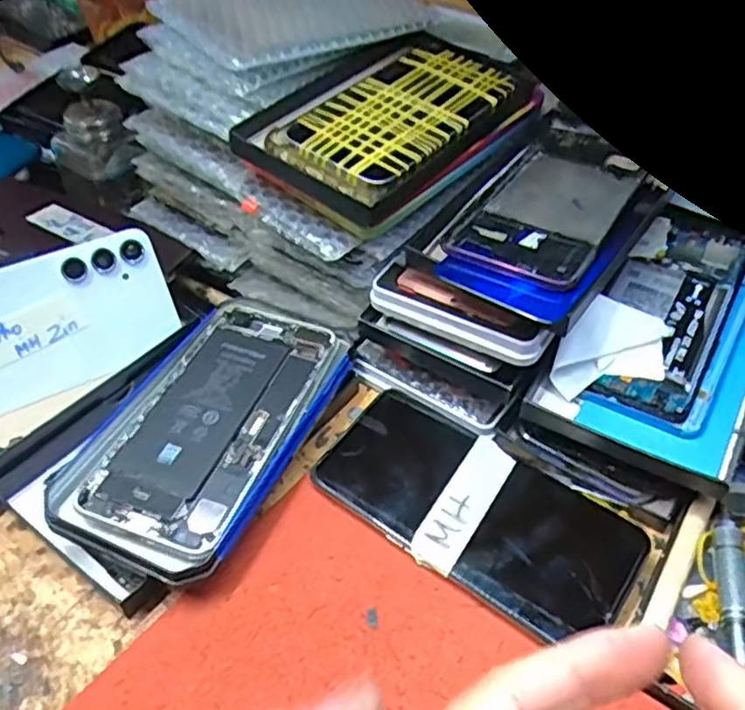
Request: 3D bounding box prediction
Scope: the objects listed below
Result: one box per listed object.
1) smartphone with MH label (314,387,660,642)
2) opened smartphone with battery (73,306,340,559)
[{"bbox_3d":[0.050,0.076,0.338,0.156,0.012,0.072,30,53,26],"label":"smartphone with MH label"},{"bbox_3d":[-0.081,0.030,0.361,0.078,0.005,0.156,18,49,13],"label":"opened smartphone with battery"}]

